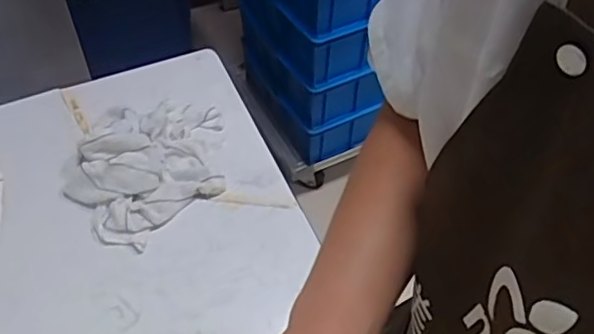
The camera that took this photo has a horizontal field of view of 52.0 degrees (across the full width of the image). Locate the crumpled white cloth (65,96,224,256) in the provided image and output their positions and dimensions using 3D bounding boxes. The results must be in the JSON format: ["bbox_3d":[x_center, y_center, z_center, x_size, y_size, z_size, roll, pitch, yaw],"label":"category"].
[{"bbox_3d":[-0.199,-0.021,0.815,0.232,0.037,0.205,-37,61,-25],"label":"crumpled white cloth"}]

